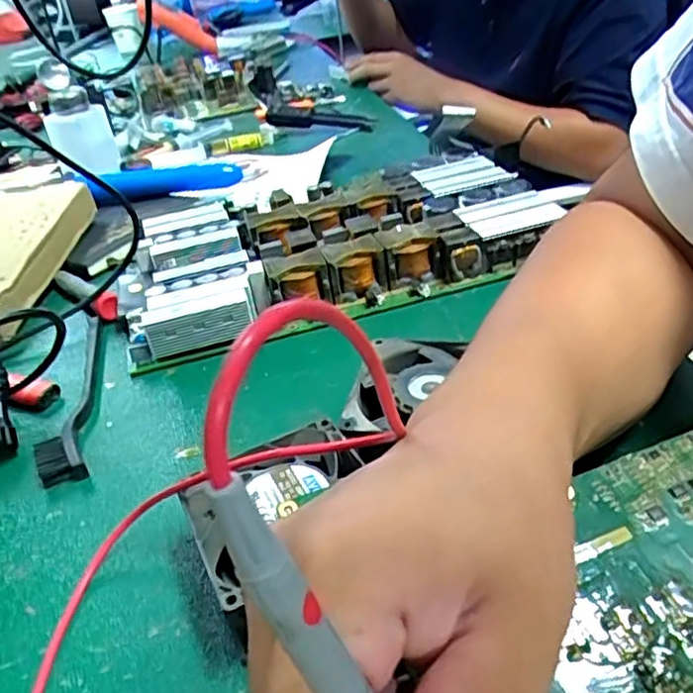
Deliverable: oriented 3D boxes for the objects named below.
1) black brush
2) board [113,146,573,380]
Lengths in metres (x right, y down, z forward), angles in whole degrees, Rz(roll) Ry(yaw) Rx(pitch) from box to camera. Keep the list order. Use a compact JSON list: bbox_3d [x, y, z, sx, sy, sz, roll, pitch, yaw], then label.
[{"bbox_3d":[-0.177,0.027,0.437,0.028,0.012,0.168,-13,34,-8],"label":"black brush"},{"bbox_3d":[-0.018,-0.093,0.554,0.330,0.046,0.218,-15,35,-11],"label":"board"}]

